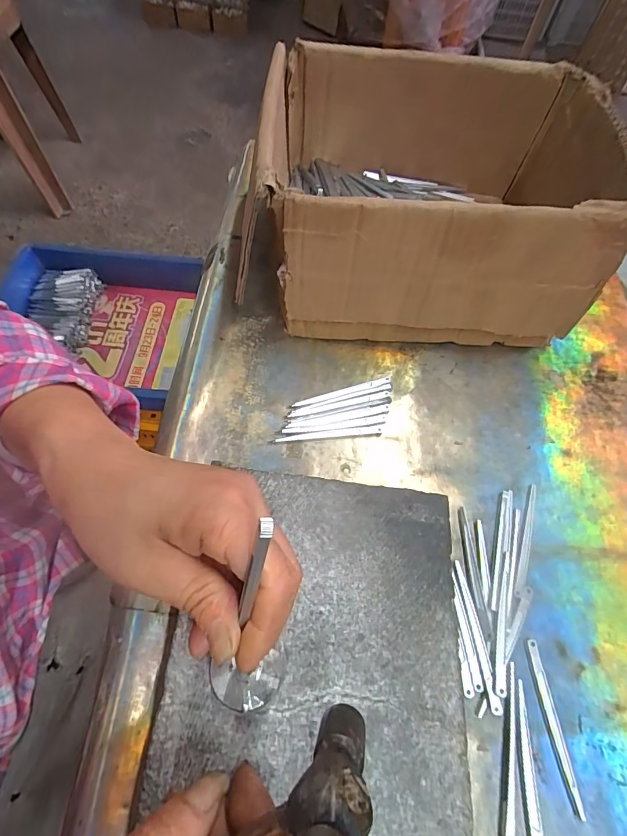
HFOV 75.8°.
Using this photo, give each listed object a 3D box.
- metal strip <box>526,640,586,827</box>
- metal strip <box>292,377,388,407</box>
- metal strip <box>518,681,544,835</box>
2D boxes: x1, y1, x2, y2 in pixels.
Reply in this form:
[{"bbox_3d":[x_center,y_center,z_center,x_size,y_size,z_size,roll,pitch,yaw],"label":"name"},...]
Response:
[{"bbox_3d":[0.149,0.188,0.249,0.007,0.004,0.088,-3,62,-6],"label":"metal strip"},{"bbox_3d":[0.025,-0.022,0.353,0.090,0.004,0.006,-15,64,-11],"label":"metal strip"},{"bbox_3d":[0.127,0.208,0.237,0.009,0.005,0.087,5,62,-1],"label":"metal strip"}]

